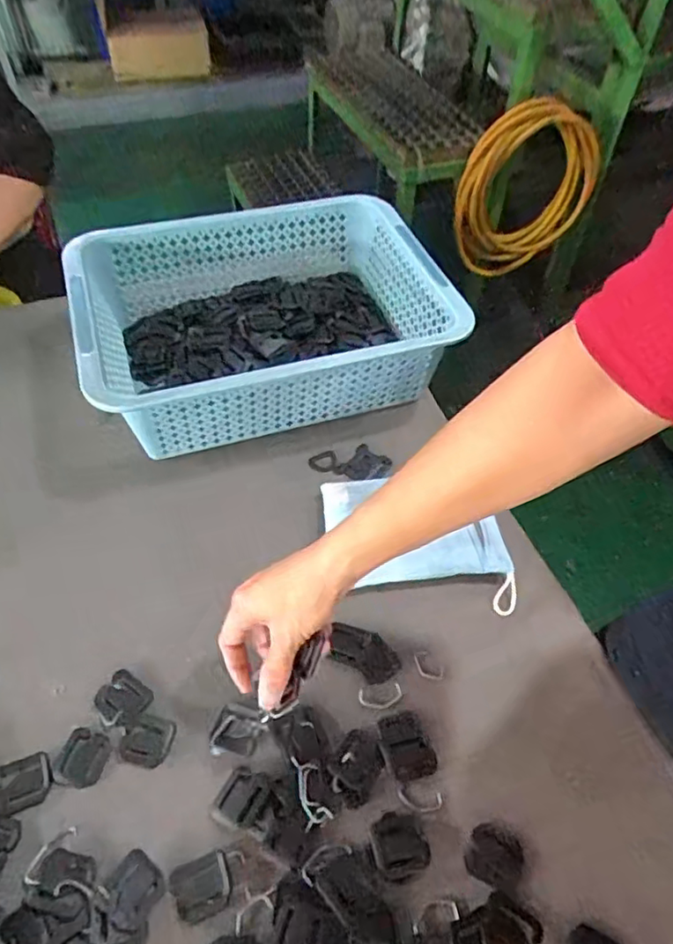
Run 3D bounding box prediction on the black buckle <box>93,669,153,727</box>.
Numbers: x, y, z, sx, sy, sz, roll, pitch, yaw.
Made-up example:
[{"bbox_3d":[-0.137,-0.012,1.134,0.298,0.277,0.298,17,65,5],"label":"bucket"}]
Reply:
[{"bbox_3d":[-0.170,0.180,0.484,0.039,0.008,0.040,-38,63,-25],"label":"black buckle"}]

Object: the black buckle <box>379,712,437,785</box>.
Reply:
[{"bbox_3d":[0.053,0.212,0.474,0.037,0.007,0.048,-16,56,-13],"label":"black buckle"}]

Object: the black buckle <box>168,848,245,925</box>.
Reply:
[{"bbox_3d":[-0.086,0.278,0.414,0.048,0.004,0.035,-19,57,-15],"label":"black buckle"}]

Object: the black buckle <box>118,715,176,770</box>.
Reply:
[{"bbox_3d":[-0.143,0.203,0.460,0.038,0.008,0.035,14,55,9],"label":"black buckle"}]

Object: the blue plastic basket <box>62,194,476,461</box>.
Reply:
[{"bbox_3d":[-0.079,-0.176,0.694,0.390,0.119,0.286,-16,56,-13],"label":"blue plastic basket"}]

